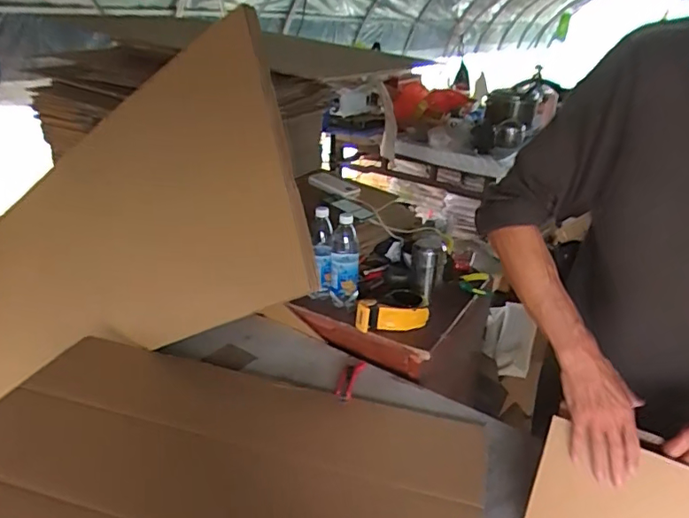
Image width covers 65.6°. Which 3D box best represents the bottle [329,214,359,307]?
[{"bbox_3d":[0.004,0.005,1.242,0.065,0.226,0.058,-1,12,-14],"label":"bottle"}]

